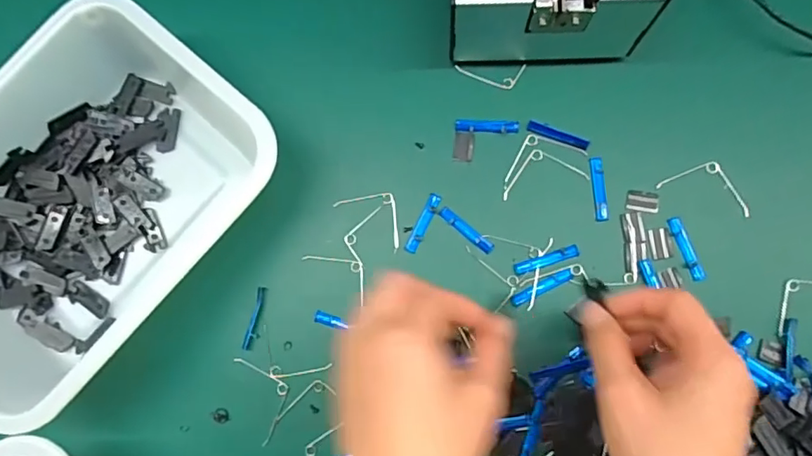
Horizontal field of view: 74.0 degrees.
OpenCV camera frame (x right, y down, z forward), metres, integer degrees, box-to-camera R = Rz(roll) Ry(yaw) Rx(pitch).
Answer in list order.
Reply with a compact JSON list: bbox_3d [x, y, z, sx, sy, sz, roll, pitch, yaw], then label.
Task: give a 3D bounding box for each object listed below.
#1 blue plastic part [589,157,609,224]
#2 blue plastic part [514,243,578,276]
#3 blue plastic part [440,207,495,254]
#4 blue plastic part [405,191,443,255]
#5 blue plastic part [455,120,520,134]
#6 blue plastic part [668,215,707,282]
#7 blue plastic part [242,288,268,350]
[{"bbox_3d":[0.133,-0.027,0.372,0.010,0.004,0.046,-4,81,3],"label":"blue plastic part"},{"bbox_3d":[0.096,0.022,0.367,0.045,0.004,0.008,-18,80,0],"label":"blue plastic part"},{"bbox_3d":[0.042,0.001,0.374,0.044,0.004,0.008,40,85,9],"label":"blue plastic part"},{"bbox_3d":[0.012,-0.004,0.377,0.009,0.004,0.045,26,83,7],"label":"blue plastic part"},{"bbox_3d":[0.058,-0.072,0.383,0.045,0.006,0.010,3,81,4],"label":"blue plastic part"},{"bbox_3d":[0.187,0.014,0.360,0.008,0.006,0.044,-19,80,0],"label":"blue plastic part"},{"bbox_3d":[-0.105,0.063,0.374,0.007,0.004,0.043,13,82,5],"label":"blue plastic part"}]

